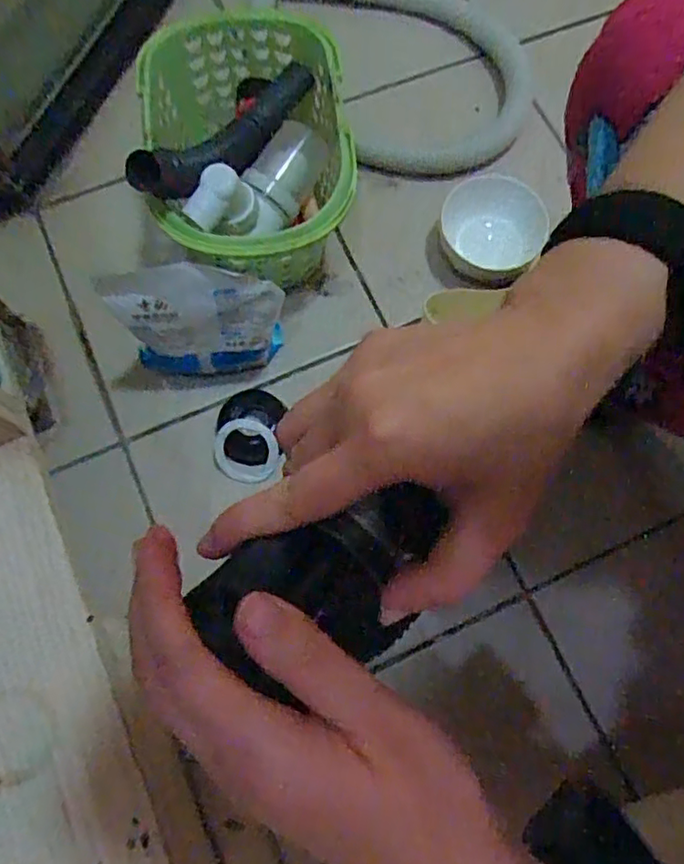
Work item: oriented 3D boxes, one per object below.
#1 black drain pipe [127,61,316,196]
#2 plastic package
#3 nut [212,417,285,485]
[{"bbox_3d":[-0.108,-0.287,0.573,0.053,0.059,0.265,28,50,7],"label":"black drain pipe"},{"bbox_3d":[-0.127,-0.090,0.558,0.149,0.178,0.046,-5,73,-3],"label":"plastic package"},{"bbox_3d":[-0.097,0.018,0.598,0.062,0.011,0.066,1,114,5],"label":"nut"}]

